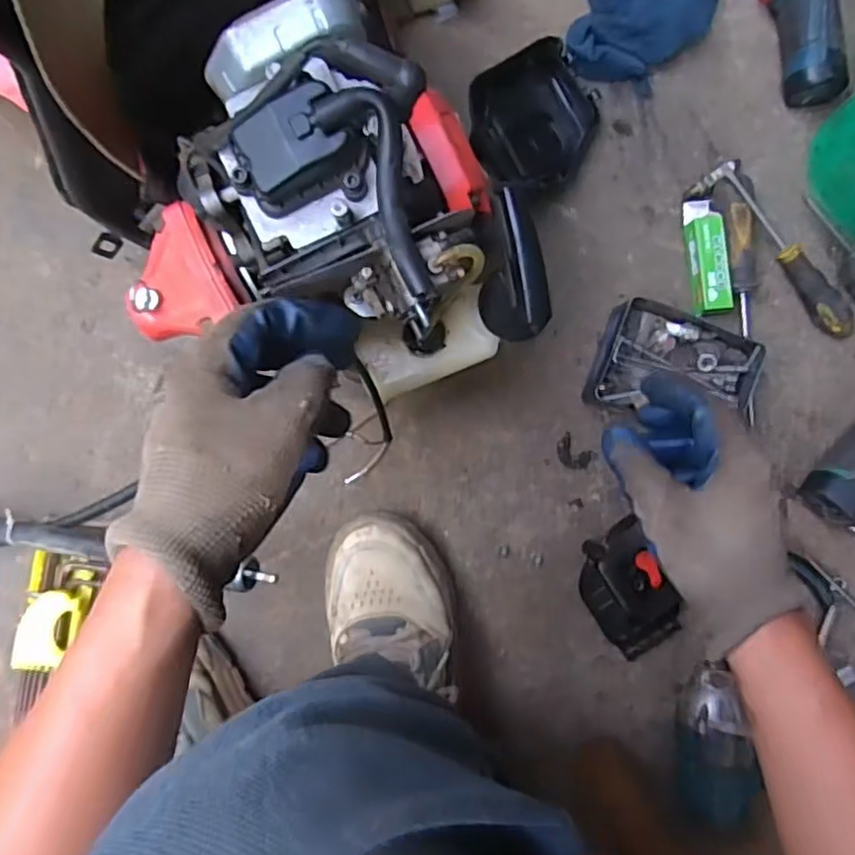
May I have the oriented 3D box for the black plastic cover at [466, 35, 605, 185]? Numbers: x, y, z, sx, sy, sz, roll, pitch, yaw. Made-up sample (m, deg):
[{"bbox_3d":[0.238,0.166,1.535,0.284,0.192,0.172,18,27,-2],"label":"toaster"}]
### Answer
[{"bbox_3d":[0.094,-0.279,0.592,0.108,0.047,0.130,29,85,-2],"label":"black plastic cover"}]

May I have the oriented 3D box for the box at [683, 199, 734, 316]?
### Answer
[{"bbox_3d":[0.256,-0.158,0.605,0.031,0.024,0.108,-10,87,-4],"label":"box"}]

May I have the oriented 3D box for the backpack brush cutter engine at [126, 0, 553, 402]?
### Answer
[{"bbox_3d":[-0.065,-0.106,0.369,0.220,0.162,0.173,-19,88,-5],"label":"backpack brush cutter engine"}]

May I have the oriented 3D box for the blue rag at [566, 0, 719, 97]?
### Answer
[{"bbox_3d":[0.199,-0.384,0.592,0.129,0.058,0.139,10,86,-3],"label":"blue rag"}]

